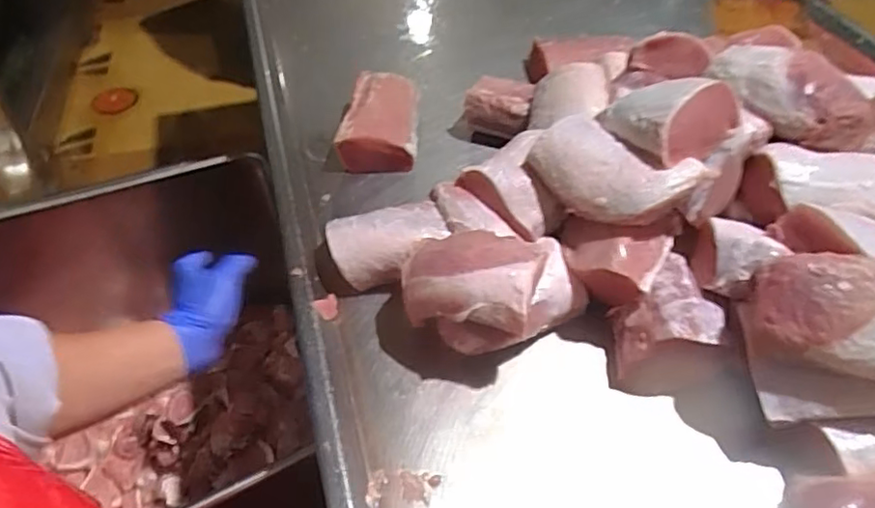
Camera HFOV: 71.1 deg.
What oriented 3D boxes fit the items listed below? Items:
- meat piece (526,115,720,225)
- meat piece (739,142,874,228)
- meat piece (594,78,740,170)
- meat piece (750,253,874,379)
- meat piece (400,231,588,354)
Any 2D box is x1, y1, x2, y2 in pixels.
[{"bbox_3d":[0.209,-0.099,0.741,0.194,0.063,0.111,35,57,28],"label":"meat piece"},{"bbox_3d":[0.468,-0.082,0.730,0.202,0.067,0.123,5,56,-7],"label":"meat piece"},{"bbox_3d":[0.273,-0.176,0.746,0.127,0.071,0.140,-25,52,-21],"label":"meat piece"},{"bbox_3d":[0.397,0.055,0.585,0.166,0.064,0.099,16,50,14],"label":"meat piece"},{"bbox_3d":[0.069,0.041,0.720,0.216,0.125,0.140,0,48,0],"label":"meat piece"}]

